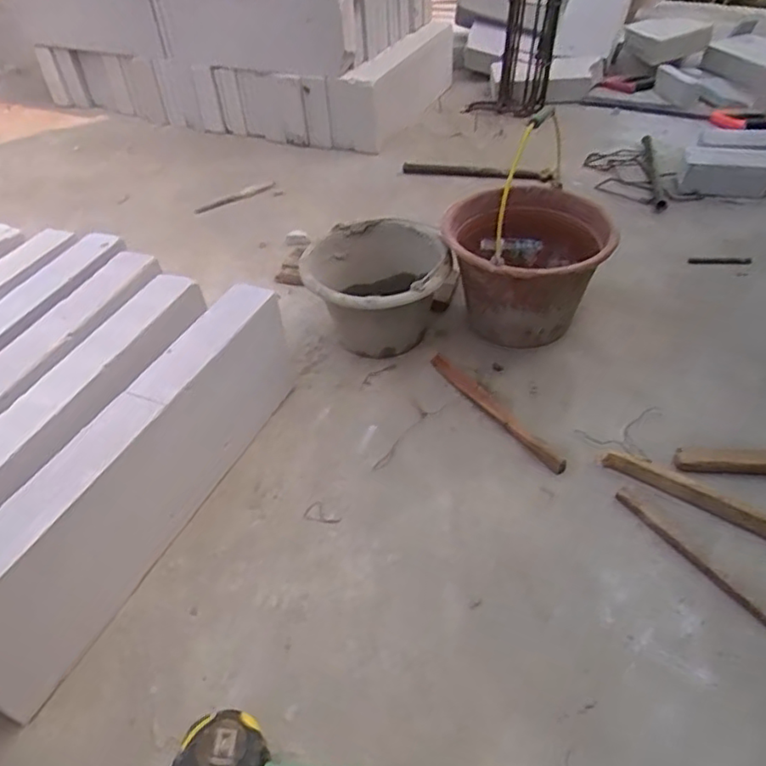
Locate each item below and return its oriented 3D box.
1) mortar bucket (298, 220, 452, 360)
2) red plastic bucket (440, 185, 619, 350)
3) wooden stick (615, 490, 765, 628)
[{"bbox_3d":[-0.009,-0.164,1.118,0.228,0.172,0.237,-4,43,4],"label":"mortar bucket"},{"bbox_3d":[0.239,-0.184,1.078,0.252,0.204,0.232,-4,43,4],"label":"red plastic bucket"},{"bbox_3d":[0.384,0.212,0.779,0.020,0.011,0.229,-29,47,-21],"label":"wooden stick"}]

